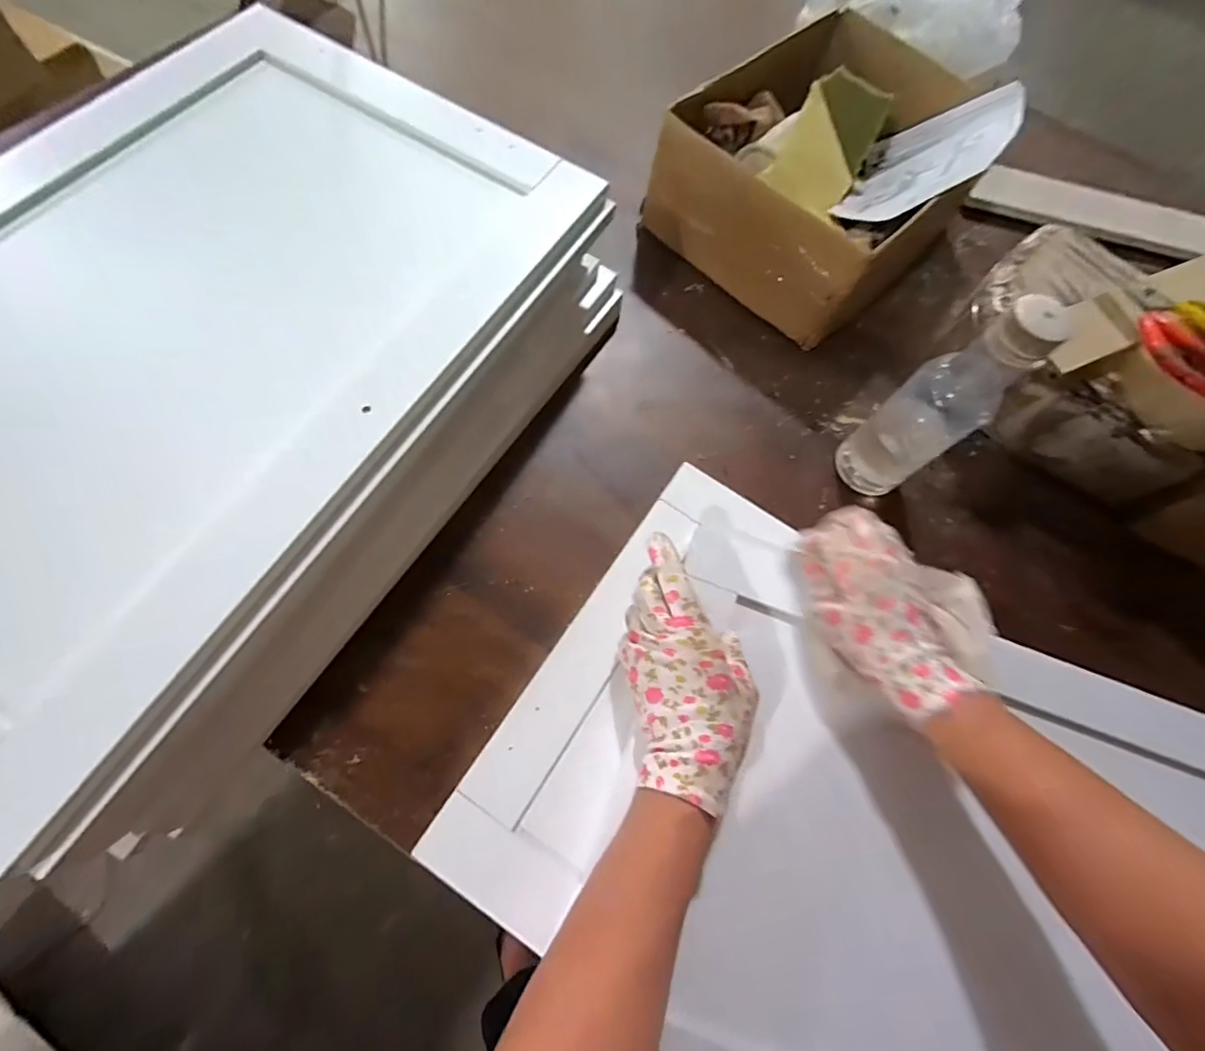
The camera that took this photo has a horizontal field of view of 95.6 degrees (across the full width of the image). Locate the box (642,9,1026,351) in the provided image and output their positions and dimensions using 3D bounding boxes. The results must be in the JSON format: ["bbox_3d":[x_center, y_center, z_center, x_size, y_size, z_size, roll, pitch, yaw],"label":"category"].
[{"bbox_3d":[0.249,-0.383,0.596,0.249,0.130,0.341,41,72,12],"label":"box"}]

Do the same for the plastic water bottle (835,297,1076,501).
[{"bbox_3d":[0.277,-0.099,0.453,0.068,0.214,0.066,-37,75,-15],"label":"plastic water bottle"}]

